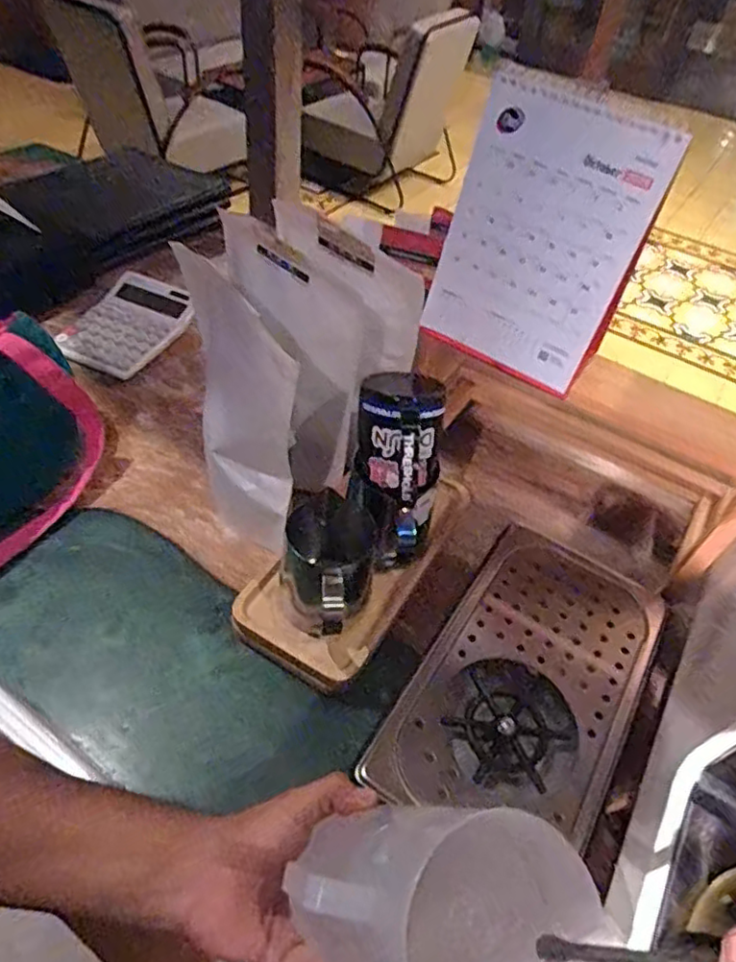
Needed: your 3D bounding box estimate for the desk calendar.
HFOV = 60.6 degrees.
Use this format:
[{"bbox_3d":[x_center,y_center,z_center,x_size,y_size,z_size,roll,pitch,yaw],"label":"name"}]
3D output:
[{"bbox_3d":[0.135,-0.195,0.520,0.160,0.203,0.084,31,59,23],"label":"desk calendar"}]

